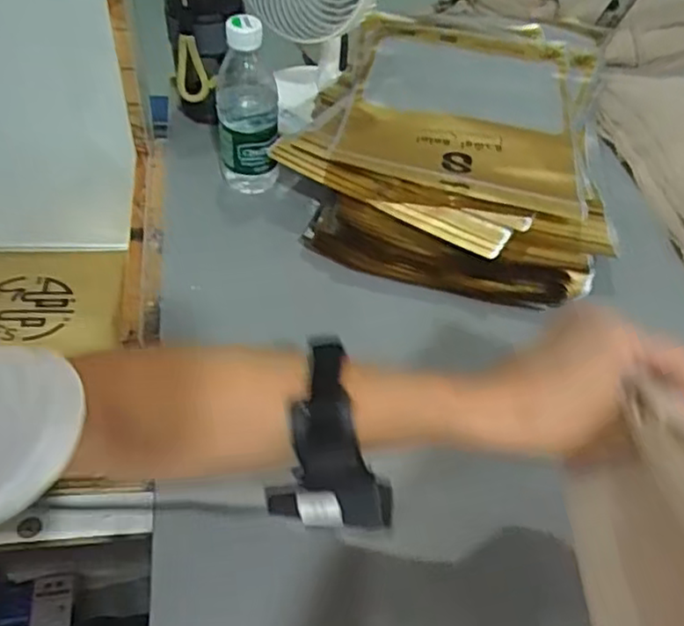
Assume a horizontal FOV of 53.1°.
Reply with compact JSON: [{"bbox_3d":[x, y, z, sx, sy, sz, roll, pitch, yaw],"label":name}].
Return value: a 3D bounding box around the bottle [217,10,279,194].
[{"bbox_3d":[-0.095,-0.206,0.681,0.060,0.177,0.076,-3,49,-7],"label":"bottle"}]

